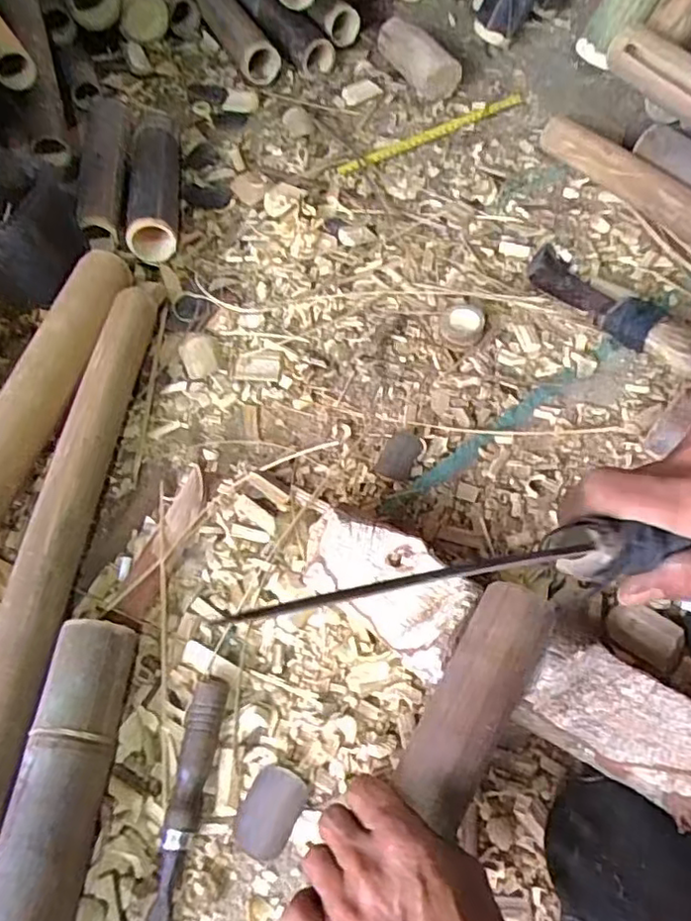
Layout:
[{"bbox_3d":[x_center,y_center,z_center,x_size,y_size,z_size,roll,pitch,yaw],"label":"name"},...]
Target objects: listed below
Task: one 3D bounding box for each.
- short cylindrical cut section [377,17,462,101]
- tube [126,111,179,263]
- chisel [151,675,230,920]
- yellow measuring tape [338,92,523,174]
[{"bbox_3d":[0.106,-0.582,0.911,0.060,0.073,0.151,-22,60,-9],"label":"short cylindrical cut section"},{"bbox_3d":[-0.242,-0.348,0.794,0.060,0.063,0.241,-9,59,-1],"label":"tube"},{"bbox_3d":[-0.116,0.272,0.426,0.024,0.026,0.242,5,60,7],"label":"chisel"},{"bbox_3d":[0.120,-0.452,0.869,0.298,0.004,0.025,-27,61,-12],"label":"yellow measuring tape"}]

